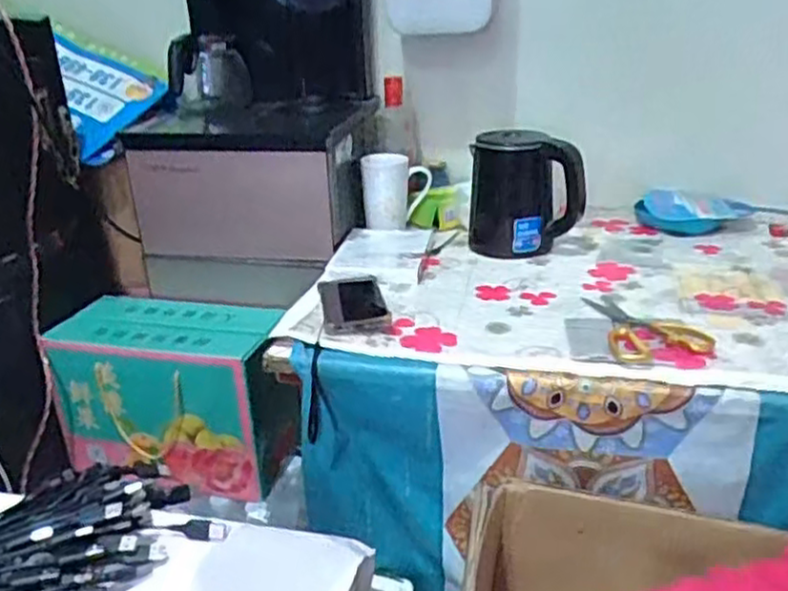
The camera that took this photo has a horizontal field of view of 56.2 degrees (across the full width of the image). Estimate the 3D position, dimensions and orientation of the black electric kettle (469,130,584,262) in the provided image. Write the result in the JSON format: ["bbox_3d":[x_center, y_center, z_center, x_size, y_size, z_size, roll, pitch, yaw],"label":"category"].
[{"bbox_3d":[0.196,-0.157,1.105,0.171,0.172,0.124,4,25,14],"label":"black electric kettle"}]

